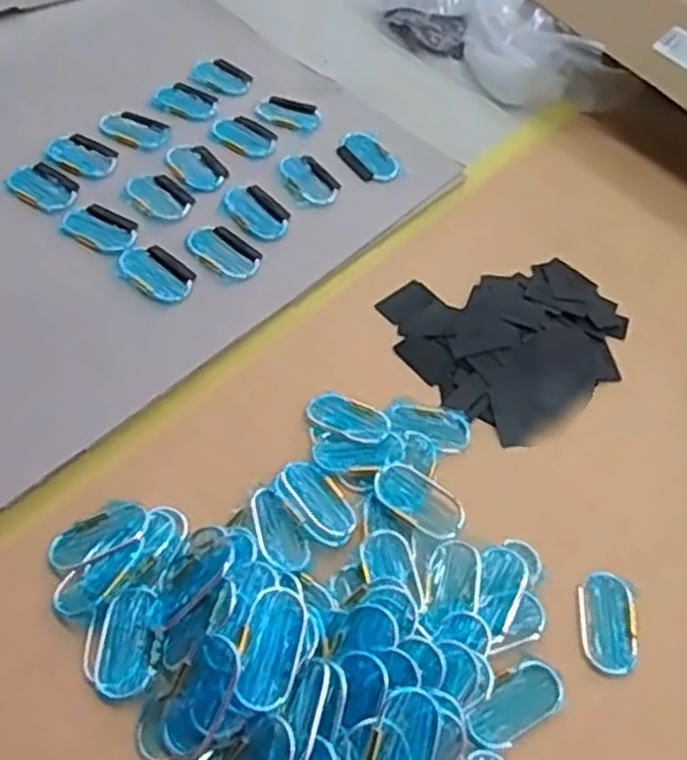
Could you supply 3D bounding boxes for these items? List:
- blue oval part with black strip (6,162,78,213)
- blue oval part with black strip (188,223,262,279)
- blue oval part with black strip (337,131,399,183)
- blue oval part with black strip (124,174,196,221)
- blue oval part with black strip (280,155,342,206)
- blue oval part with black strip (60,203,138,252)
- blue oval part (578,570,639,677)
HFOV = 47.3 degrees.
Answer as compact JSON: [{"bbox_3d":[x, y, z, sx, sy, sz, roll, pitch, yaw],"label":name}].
[{"bbox_3d":[-0.230,-0.148,0.603,0.053,0.009,0.041,29,57,16],"label":"blue oval part with black strip"},{"bbox_3d":[-0.090,-0.097,0.588,0.055,0.010,0.038,29,57,16],"label":"blue oval part with black strip"},{"bbox_3d":[0.021,-0.191,0.669,0.042,0.005,0.058,-32,63,-25],"label":"blue oval part with black strip"},{"bbox_3d":[-0.145,-0.143,0.611,0.040,0.004,0.057,-36,65,-27],"label":"blue oval part with black strip"},{"bbox_3d":[-0.029,-0.165,0.642,0.037,0.005,0.053,-37,65,-27],"label":"blue oval part with black strip"},{"bbox_3d":[-0.181,-0.113,0.584,0.056,0.006,0.041,32,58,17],"label":"blue oval part with black strip"},{"bbox_3d":[0.153,0.139,0.450,0.033,0.004,0.056,7,54,0],"label":"blue oval part"}]

